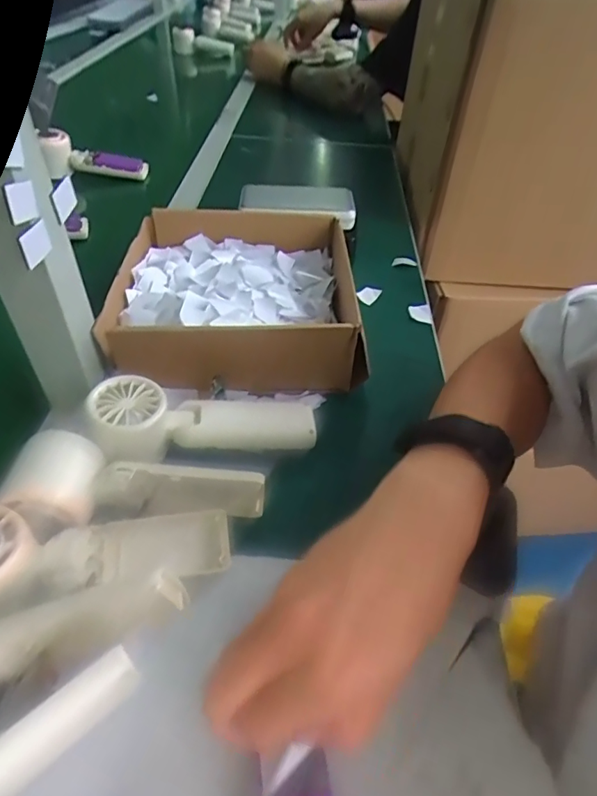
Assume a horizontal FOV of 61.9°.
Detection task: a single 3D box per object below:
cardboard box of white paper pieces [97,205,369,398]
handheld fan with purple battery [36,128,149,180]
[{"bbox_3d":[-0.055,-0.101,0.480,0.222,0.064,0.225,1,47,-3],"label":"cardboard box of white paper pieces"},{"bbox_3d":[-0.307,-0.360,0.743,0.153,0.054,0.034,7,47,2],"label":"handheld fan with purple battery"}]

